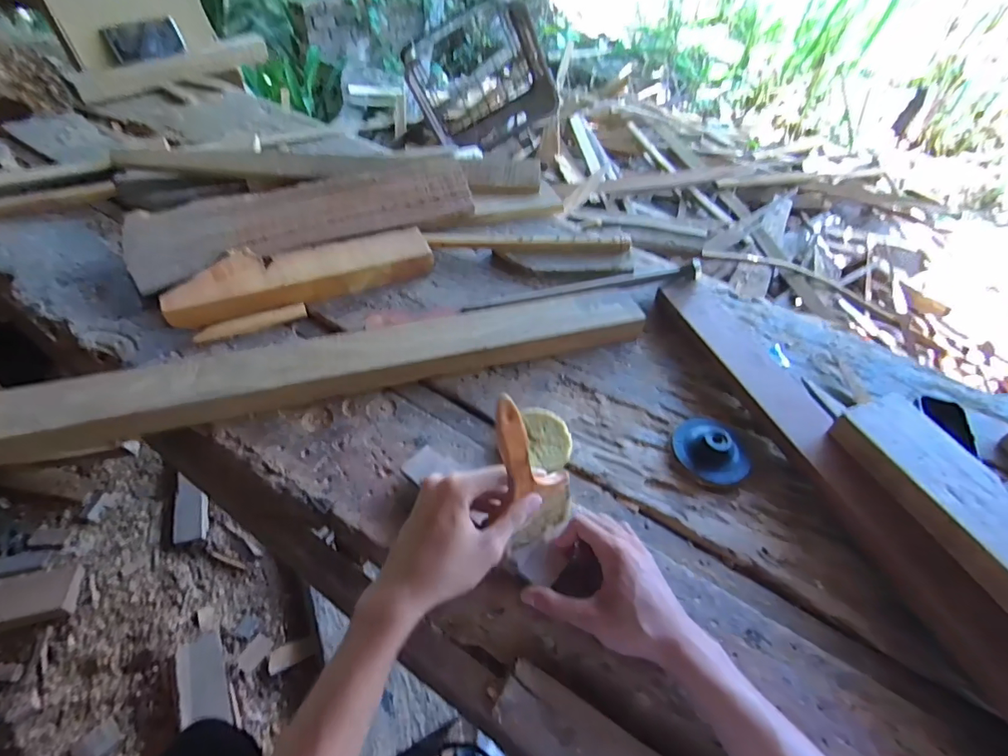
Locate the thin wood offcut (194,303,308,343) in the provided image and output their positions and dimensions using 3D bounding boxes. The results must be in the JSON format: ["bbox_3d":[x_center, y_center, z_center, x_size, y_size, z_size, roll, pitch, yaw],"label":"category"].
[{"bbox_3d":[-0.341,-0.075,0.642,0.138,0.022,0.007,-19,18,-20],"label":"thin wood offcut"}]

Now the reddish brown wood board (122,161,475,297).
[{"bbox_3d":[-0.299,-0.257,0.755,0.516,0.029,0.183,-19,55,-19],"label":"reddish brown wood board"}]

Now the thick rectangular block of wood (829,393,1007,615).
[{"bbox_3d":[0.447,0.138,0.424,0.093,0.047,0.299,-13,53,-14],"label":"thick rectangular block of wood"}]

